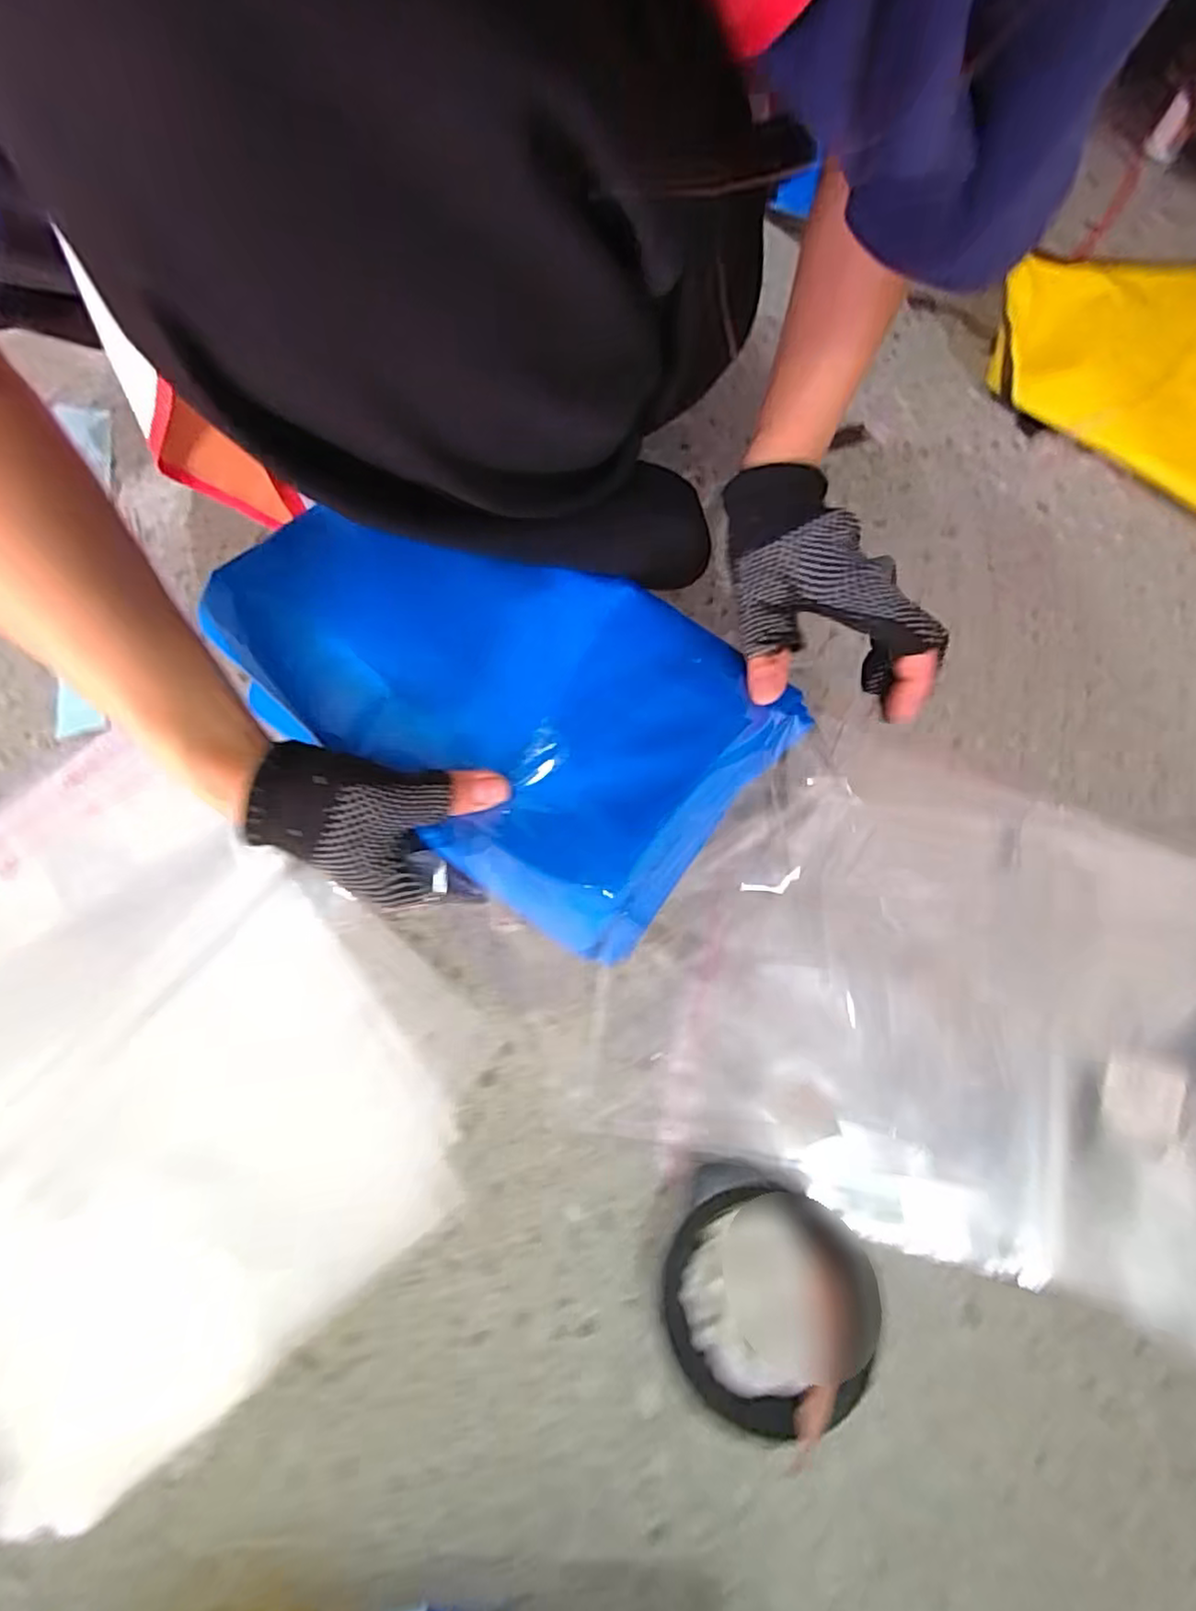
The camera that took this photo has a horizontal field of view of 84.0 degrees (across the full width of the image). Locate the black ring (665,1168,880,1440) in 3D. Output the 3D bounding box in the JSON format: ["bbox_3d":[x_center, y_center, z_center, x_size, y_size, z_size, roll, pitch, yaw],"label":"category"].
[{"bbox_3d":[0.091,0.260,0.350,0.107,0.034,0.105,20,73,9],"label":"black ring"}]

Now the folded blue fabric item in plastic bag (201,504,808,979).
[{"bbox_3d":[-0.056,-0.067,0.335,0.279,0.022,0.167,34,76,12],"label":"folded blue fabric item in plastic bag"}]

